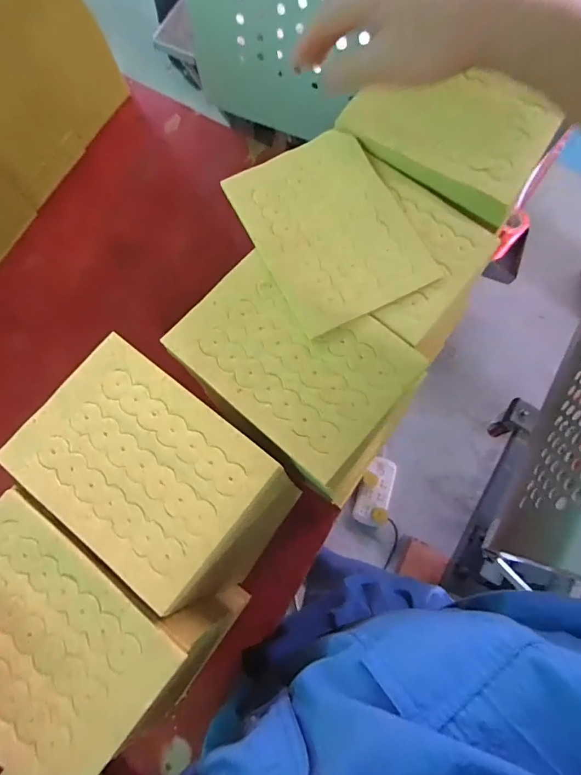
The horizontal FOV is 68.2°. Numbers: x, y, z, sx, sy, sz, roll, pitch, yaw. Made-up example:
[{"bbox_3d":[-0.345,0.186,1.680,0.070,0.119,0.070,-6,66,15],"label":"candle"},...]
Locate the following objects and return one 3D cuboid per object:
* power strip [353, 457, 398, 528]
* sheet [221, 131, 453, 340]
[{"bbox_3d":[0.269,0.325,1.345,0.096,0.032,0.209,19,76,3],"label":"power strip"},{"bbox_3d":[0.032,-0.129,0.341,0.117,0.008,0.154,-27,76,-7],"label":"sheet"}]

